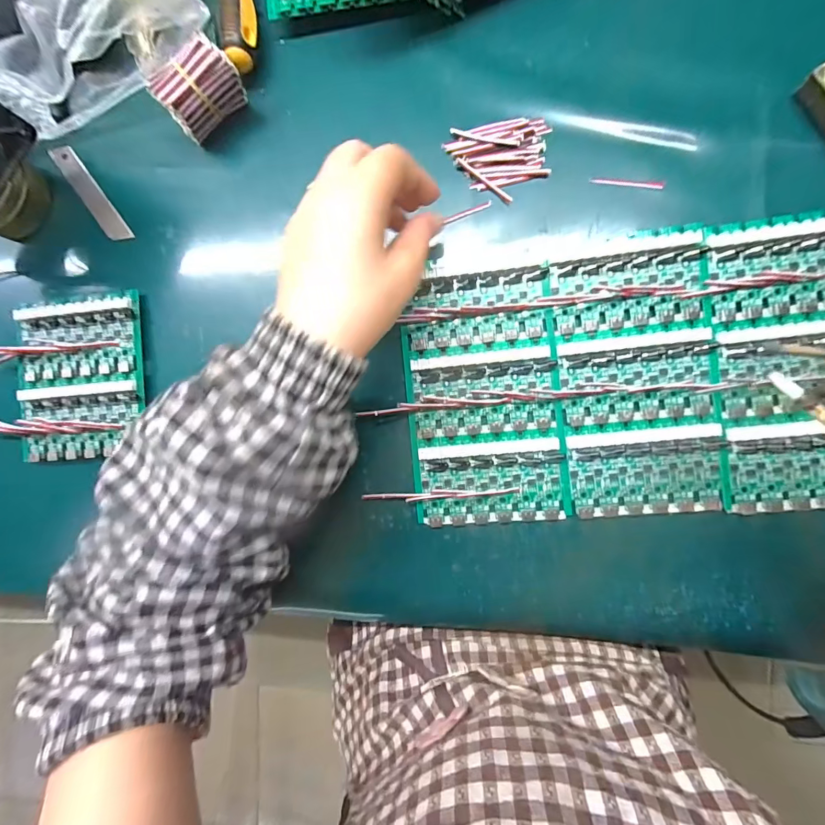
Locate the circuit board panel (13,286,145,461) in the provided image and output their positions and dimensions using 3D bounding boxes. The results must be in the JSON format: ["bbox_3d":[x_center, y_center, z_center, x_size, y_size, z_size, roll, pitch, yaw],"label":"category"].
[{"bbox_3d":[-0.256,-0.026,0.321,0.100,0.012,0.120,-6,91,7],"label":"circuit board panel"}]

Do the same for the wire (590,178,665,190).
[{"bbox_3d":[0.146,-0.156,0.283,0.047,0.004,0.005,10,93,6],"label":"wire"}]

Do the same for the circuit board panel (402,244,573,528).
[{"bbox_3d":[0.049,-0.017,0.291,0.103,0.005,0.188,-6,91,7],"label":"circuit board panel"}]

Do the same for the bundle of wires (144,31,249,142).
[{"bbox_3d":[-0.146,-0.224,0.289,0.053,0.038,0.024,-36,87,6],"label":"bundle of wires"}]

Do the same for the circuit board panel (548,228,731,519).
[{"bbox_3d":[0.152,-0.024,0.279,0.098,0.005,0.184,-6,91,7],"label":"circuit board panel"}]

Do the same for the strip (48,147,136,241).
[{"bbox_3d":[-0.256,-0.174,0.332,0.019,0.006,0.094,-38,85,3],"label":"strip"}]

